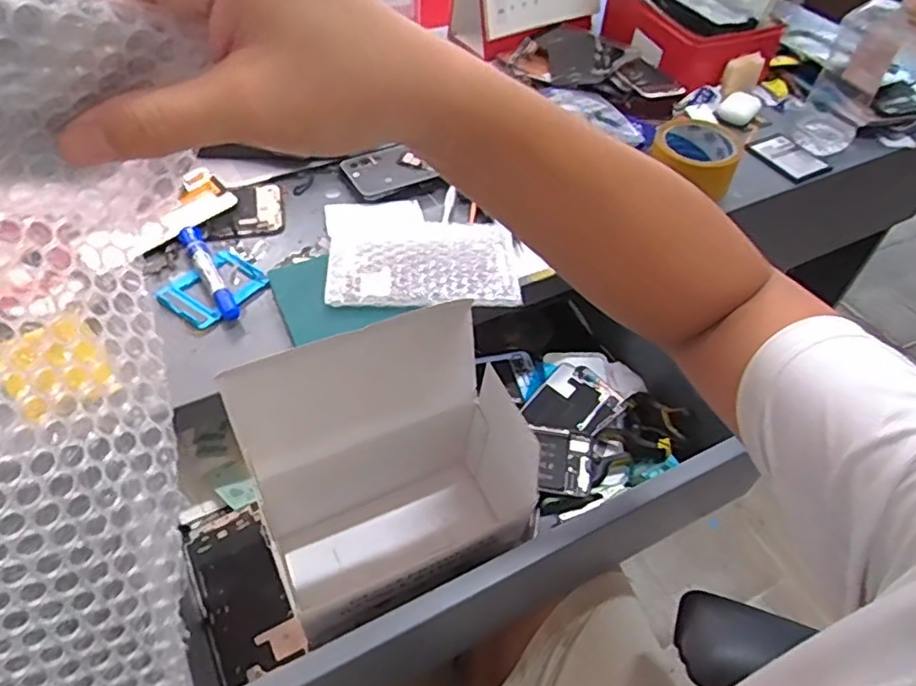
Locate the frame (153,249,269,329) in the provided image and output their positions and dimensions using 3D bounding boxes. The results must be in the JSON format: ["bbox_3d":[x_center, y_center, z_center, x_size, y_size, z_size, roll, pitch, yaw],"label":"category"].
[{"bbox_3d":[-0.234,-0.053,0.596,0.079,0.015,0.085,31,54,22],"label":"frame"}]

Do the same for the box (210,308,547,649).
[{"bbox_3d":[-0.053,0.113,0.508,0.196,0.226,0.132,-17,51,-16],"label":"box"}]

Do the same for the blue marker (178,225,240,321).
[{"bbox_3d":[-0.235,-0.070,0.596,0.020,0.016,0.132,-25,54,-23],"label":"blue marker"}]

